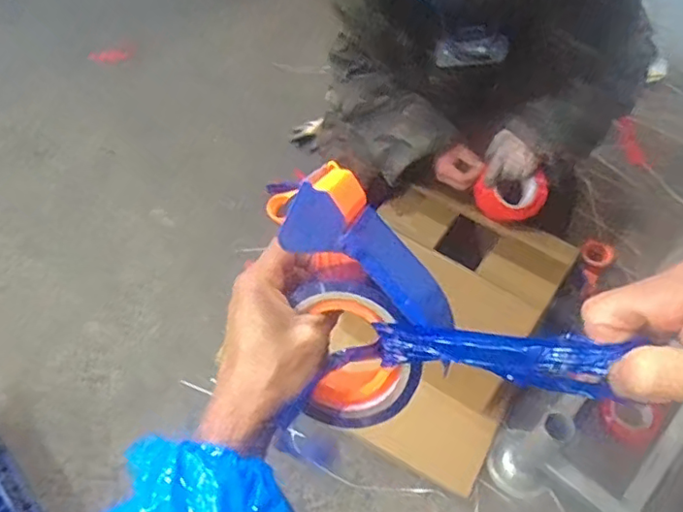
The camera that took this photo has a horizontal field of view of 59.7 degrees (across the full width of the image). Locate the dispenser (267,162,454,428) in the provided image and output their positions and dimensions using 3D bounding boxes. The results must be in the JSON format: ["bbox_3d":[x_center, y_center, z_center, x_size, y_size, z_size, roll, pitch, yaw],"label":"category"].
[{"bbox_3d":[0.017,0.025,0.366,0.094,0.159,0.057,-13,18,-7],"label":"dispenser"}]

